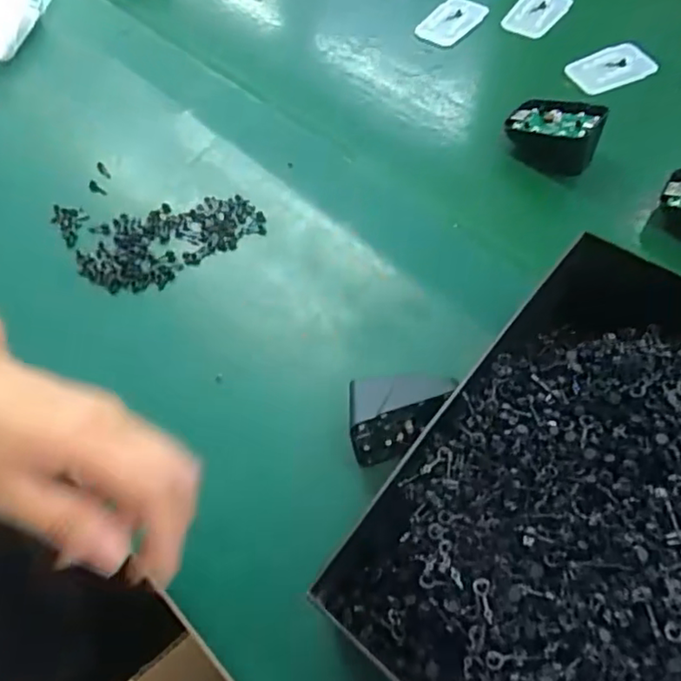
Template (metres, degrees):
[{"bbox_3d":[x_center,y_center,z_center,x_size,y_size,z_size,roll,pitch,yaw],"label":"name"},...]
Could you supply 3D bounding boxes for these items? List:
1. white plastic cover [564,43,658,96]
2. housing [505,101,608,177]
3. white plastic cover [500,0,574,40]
[{"bbox_3d":[0.225,-0.230,0.521,0.065,0.009,0.045,-21,59,-9],"label":"white plastic cover"},{"bbox_3d":[0.160,-0.158,0.466,0.066,0.035,0.041,32,67,22],"label":"housing"},{"bbox_3d":[0.179,-0.299,0.567,0.046,0.014,0.057,29,64,19],"label":"white plastic cover"}]

